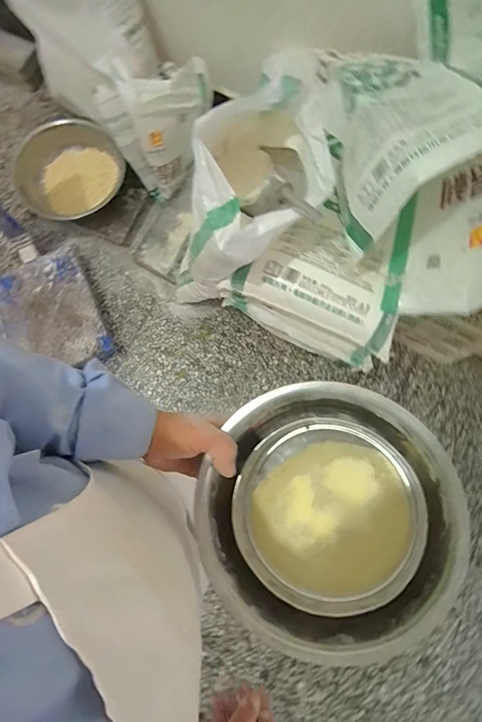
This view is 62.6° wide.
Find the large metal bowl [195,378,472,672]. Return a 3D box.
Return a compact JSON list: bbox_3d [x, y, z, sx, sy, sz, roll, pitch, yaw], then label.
[{"bbox_3d":[0.069,0.136,0.372,0.208,0.118,0.212,0,79,-1],"label":"large metal bowl"}]

